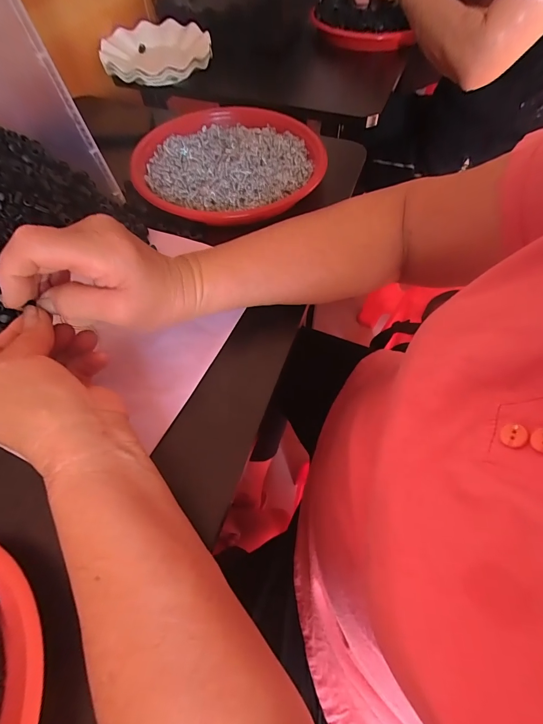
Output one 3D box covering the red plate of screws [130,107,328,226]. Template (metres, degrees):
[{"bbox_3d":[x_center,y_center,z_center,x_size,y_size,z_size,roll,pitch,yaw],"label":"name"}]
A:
[{"bbox_3d":[-0.051,-0.255,0.444,0.228,0.023,0.229,1,59,2],"label":"red plate of screws"}]

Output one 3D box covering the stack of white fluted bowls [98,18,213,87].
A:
[{"bbox_3d":[-0.193,-0.521,0.602,0.183,0.049,0.149,-12,59,-6],"label":"stack of white fluted bowls"}]

